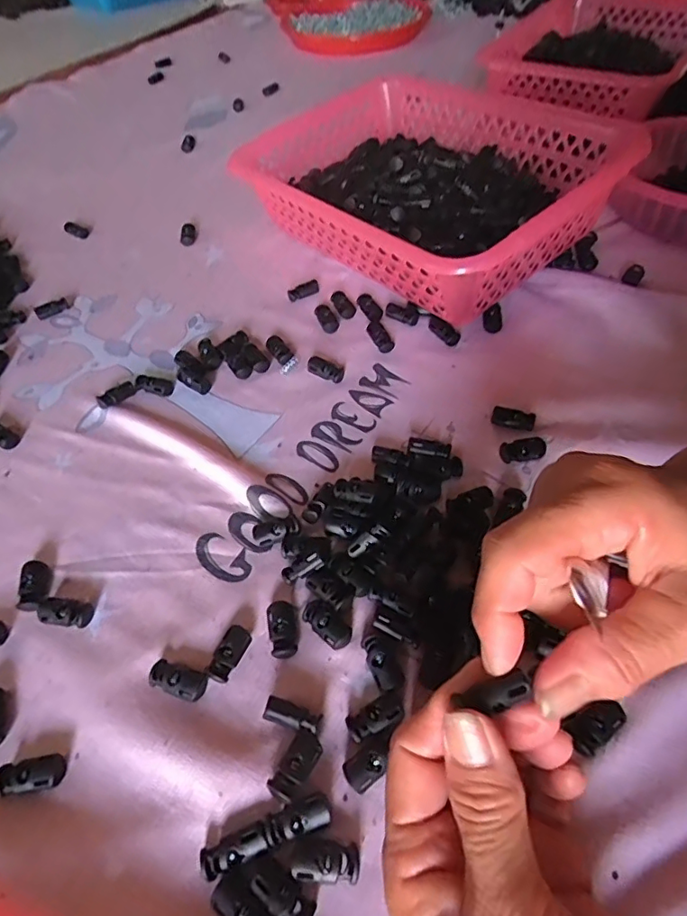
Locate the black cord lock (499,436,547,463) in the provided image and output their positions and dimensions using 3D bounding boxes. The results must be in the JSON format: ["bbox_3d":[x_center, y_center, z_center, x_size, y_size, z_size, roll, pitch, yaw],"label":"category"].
[{"bbox_3d":[0.113,-0.006,0.341,0.028,0.009,0.013,-9,52,-3],"label":"black cord lock"}]

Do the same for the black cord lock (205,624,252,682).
[{"bbox_3d":[-0.058,0.100,0.274,0.012,0.009,0.028,19,56,17],"label":"black cord lock"}]

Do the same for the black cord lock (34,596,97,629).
[{"bbox_3d":[-0.152,0.084,0.294,0.029,0.008,0.013,4,53,7],"label":"black cord lock"}]

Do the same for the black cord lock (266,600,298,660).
[{"bbox_3d":[-0.032,0.090,0.282,0.014,0.007,0.029,-8,52,-3],"label":"black cord lock"}]

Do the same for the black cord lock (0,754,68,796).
[{"bbox_3d":[-0.142,0.144,0.245,0.029,0.006,0.014,-9,52,-3],"label":"black cord lock"}]

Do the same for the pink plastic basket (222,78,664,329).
[{"bbox_3d":[0.063,-0.235,0.471,0.206,0.099,0.289,-35,58,-21],"label":"pink plastic basket"}]

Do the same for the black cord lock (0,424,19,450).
[{"bbox_3d":[-0.245,-0.017,0.382,0.032,0.007,0.014,26,58,21],"label":"black cord lock"}]

